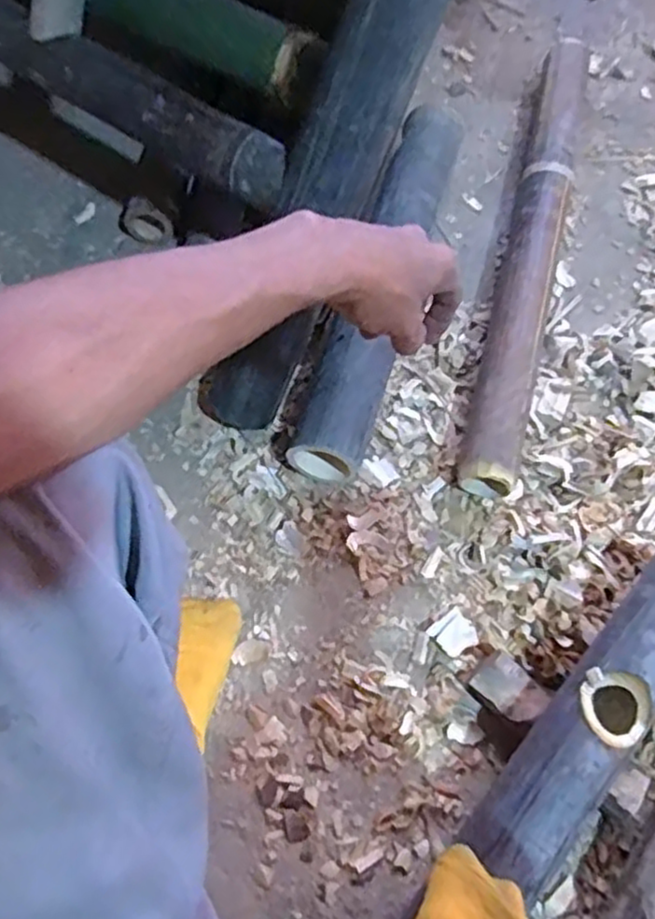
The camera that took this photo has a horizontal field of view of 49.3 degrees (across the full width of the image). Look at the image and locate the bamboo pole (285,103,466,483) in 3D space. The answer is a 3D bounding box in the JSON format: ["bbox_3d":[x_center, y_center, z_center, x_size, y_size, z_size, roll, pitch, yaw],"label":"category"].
[{"bbox_3d":[0.062,-0.200,0.802,0.077,0.078,0.495,17,68,5],"label":"bamboo pole"}]

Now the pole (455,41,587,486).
[{"bbox_3d":[0.240,-0.250,0.831,0.065,0.061,0.622,15,67,4],"label":"pole"}]

